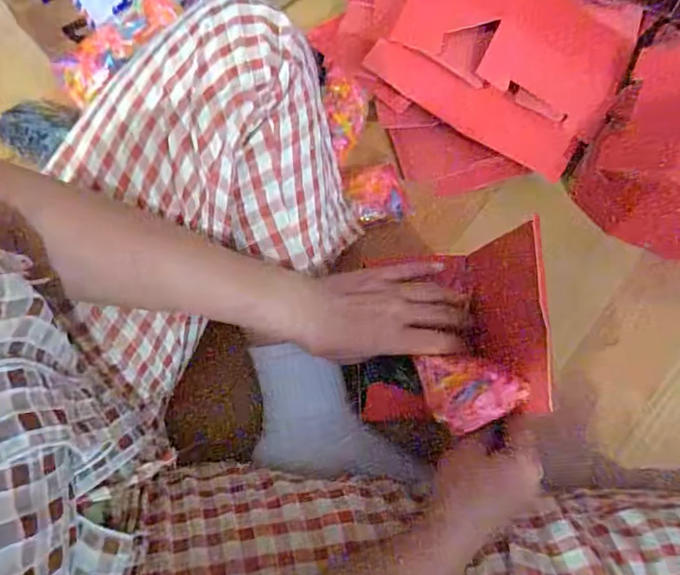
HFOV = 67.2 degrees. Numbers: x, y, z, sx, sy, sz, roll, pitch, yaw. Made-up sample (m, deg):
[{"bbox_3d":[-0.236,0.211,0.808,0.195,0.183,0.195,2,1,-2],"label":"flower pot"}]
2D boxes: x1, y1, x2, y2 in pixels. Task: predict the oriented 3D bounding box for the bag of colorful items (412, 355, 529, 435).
[{"bbox_3d":[0.099,0.074,0.381,0.071,0.021,0.057,-12,73,-3],"label":"bag of colorful items"}]

